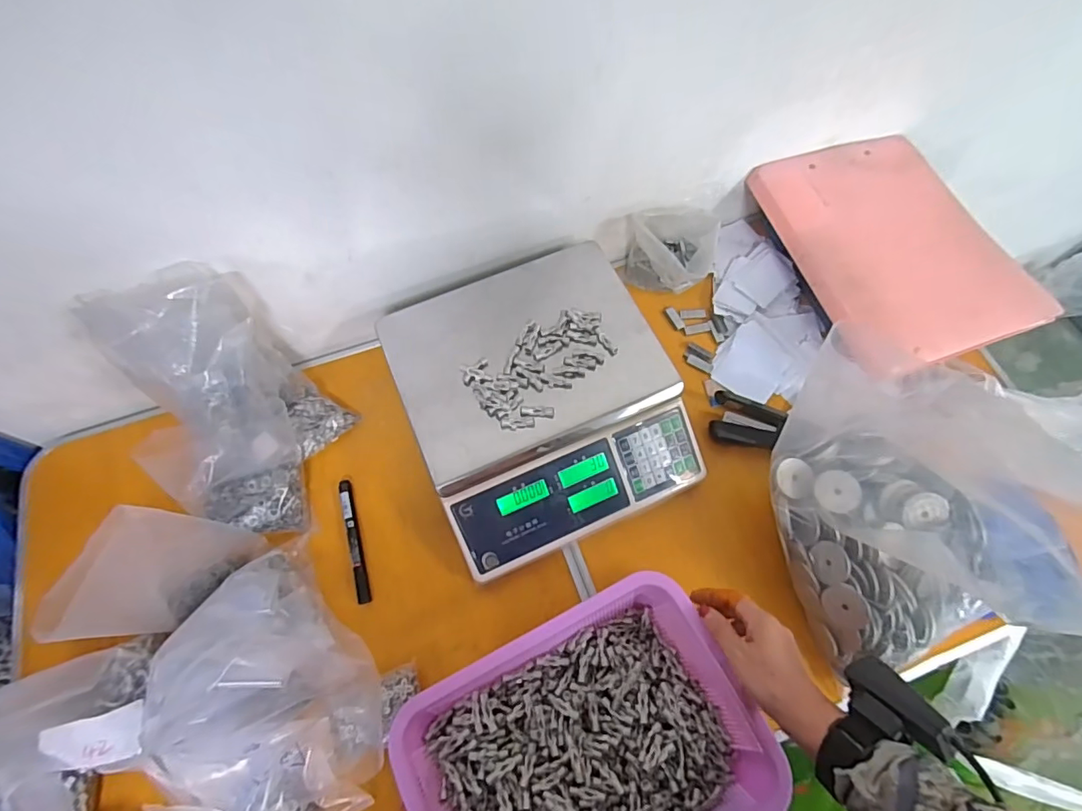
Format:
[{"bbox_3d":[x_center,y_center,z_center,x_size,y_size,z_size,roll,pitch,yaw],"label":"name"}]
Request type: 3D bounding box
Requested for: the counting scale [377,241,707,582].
[{"bbox_3d":[0.001,-0.007,0.597,0.279,0.106,0.305,-22,67,-8],"label":"counting scale"}]

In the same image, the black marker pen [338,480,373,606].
[{"bbox_3d":[-0.212,0.152,0.588,0.014,0.011,0.141,-15,67,-5],"label":"black marker pen"}]

